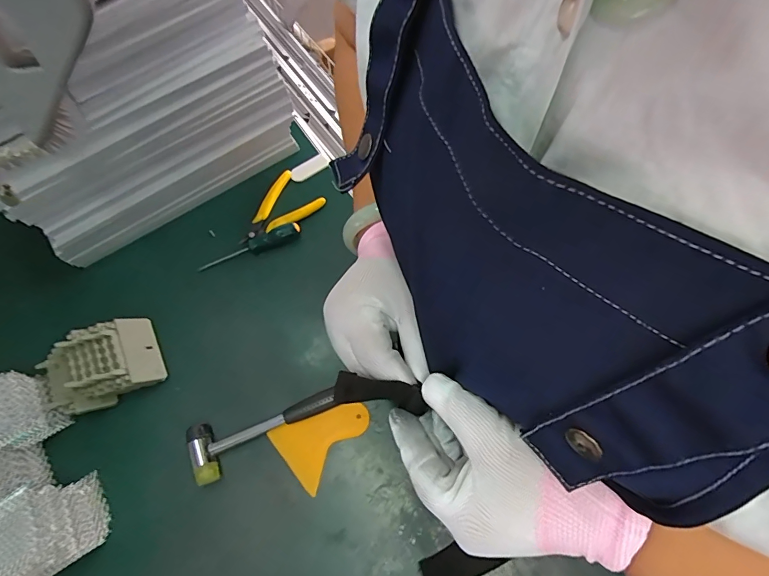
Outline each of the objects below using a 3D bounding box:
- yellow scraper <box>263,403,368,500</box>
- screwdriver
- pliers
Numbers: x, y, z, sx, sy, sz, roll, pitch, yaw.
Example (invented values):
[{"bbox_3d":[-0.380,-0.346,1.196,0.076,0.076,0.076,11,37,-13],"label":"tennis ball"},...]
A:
[{"bbox_3d":[-0.066,0.159,0.459,0.097,0.011,0.074,-39,70,-13],"label":"yellow scraper"},{"bbox_3d":[-0.178,-0.052,0.551,0.139,0.017,0.022,-24,67,-7],"label":"screwdriver"},{"bbox_3d":[-0.151,-0.106,0.574,0.118,0.013,0.076,-43,71,-15],"label":"pliers"}]

